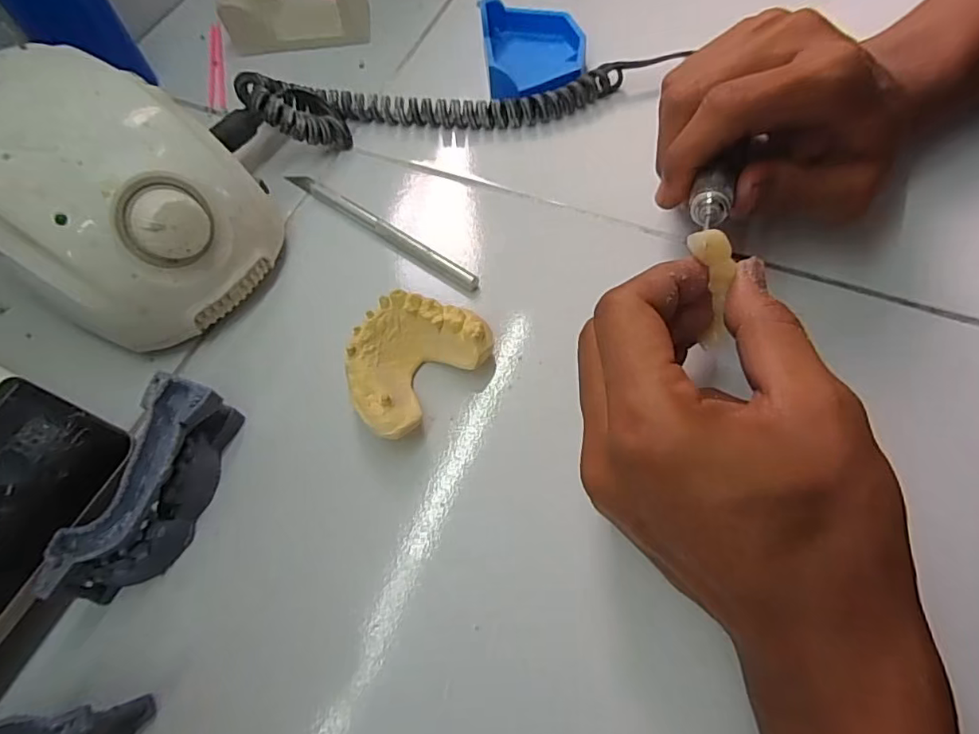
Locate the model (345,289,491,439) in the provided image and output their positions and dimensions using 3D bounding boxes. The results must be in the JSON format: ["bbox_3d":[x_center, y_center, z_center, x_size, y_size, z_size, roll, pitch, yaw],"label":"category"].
[{"bbox_3d":[-0.037,-0.005,0.245,0.052,0.023,0.065,39,71,20],"label":"model"}]

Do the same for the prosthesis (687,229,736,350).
[{"bbox_3d":[0.088,-0.029,0.214,0.013,0.052,0.008,-21,32,-8],"label":"prosthesis"}]

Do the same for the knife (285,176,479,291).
[{"bbox_3d":[-0.061,-0.076,0.295,0.133,0.006,0.008,32,68,18],"label":"knife"}]

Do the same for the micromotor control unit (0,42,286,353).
[{"bbox_3d":[-0.177,-0.082,0.260,0.131,0.082,0.104,32,68,17],"label":"micromotor control unit"}]

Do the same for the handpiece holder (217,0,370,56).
[{"bbox_3d":[-0.134,-0.253,0.380,0.095,0.031,0.061,-10,63,-3],"label":"handpiece holder"}]

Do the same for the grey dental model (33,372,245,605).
[{"bbox_3d":[-0.136,0.050,0.220,0.027,0.032,0.086,14,64,10],"label":"grey dental model"}]

